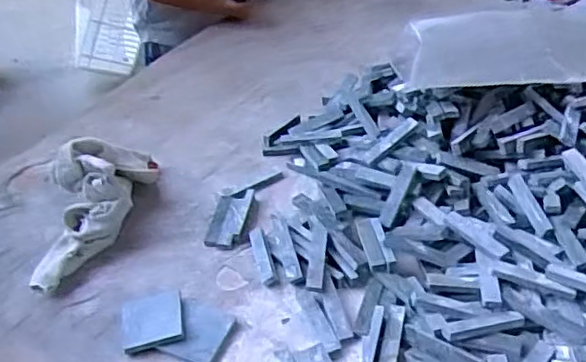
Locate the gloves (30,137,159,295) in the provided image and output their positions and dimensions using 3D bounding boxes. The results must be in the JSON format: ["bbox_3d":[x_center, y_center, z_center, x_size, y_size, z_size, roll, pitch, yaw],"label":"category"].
[{"bbox_3d":[-0.176,0.017,0.570,0.081,0.079,0.167,-2,41,2],"label":"gloves"}]

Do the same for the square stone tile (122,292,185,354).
[{"bbox_3d":[-0.111,0.111,0.507,0.048,0.007,0.047,-10,42,-8],"label":"square stone tile"}]

